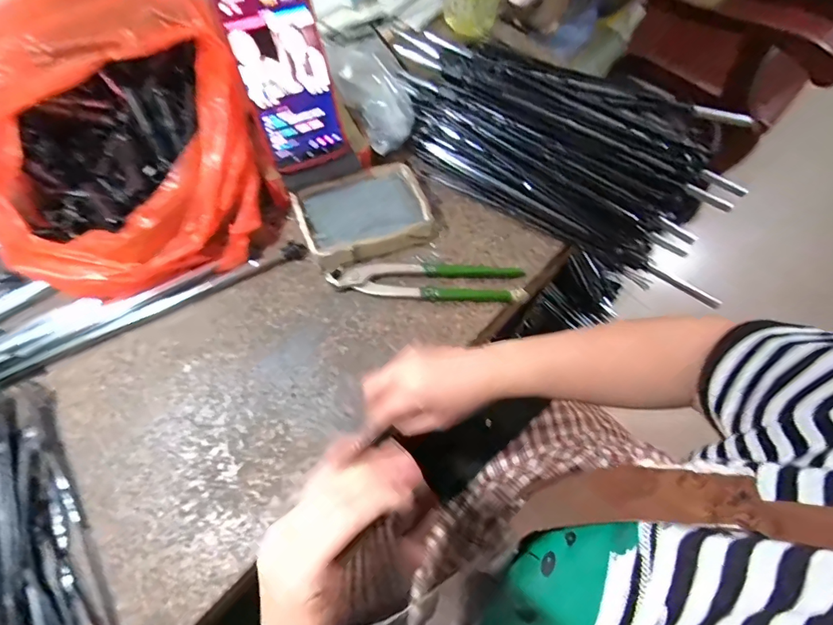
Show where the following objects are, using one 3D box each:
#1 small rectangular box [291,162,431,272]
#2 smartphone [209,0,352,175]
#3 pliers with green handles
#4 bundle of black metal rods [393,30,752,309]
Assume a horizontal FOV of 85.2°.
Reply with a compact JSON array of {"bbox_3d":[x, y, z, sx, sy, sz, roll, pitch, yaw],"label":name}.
[{"bbox_3d":[-0.055,-0.103,0.479,0.130,0.031,0.091,-21,68,-10],"label":"small rectangular box"},{"bbox_3d":[-0.117,-0.217,0.409,0.080,0.166,0.016,-24,39,-11],"label":"smartphone"},{"bbox_3d":[0.014,-0.034,0.466,0.197,0.022,0.042,2,66,0],"label":"pliers with green handles"},{"bbox_3d":[0.172,-0.212,0.532,0.418,0.069,0.267,24,68,10],"label":"bundle of black metal rods"}]

